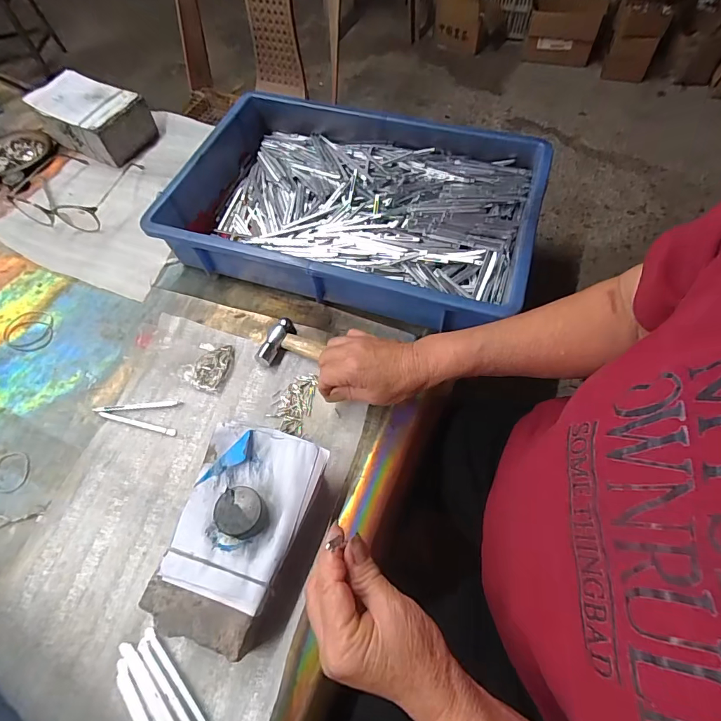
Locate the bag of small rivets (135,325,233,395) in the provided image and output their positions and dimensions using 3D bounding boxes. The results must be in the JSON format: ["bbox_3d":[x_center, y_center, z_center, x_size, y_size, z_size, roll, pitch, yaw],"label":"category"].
[{"bbox_3d":[-0.194,-0.007,0.469,0.099,0.039,0.060,14,62,10],"label":"bag of small rivets"}]

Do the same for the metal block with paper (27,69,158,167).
[{"bbox_3d":[-0.418,-0.381,0.668,0.145,0.077,0.102,22,64,15],"label":"metal block with paper"}]

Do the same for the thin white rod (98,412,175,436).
[{"bbox_3d":[-0.234,0.066,0.445,0.088,0.004,0.007,12,61,10],"label":"thin white rod"}]

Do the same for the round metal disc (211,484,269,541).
[{"bbox_3d":[-0.096,0.124,0.346,0.039,0.021,0.037,-1,60,2],"label":"round metal disc"}]

